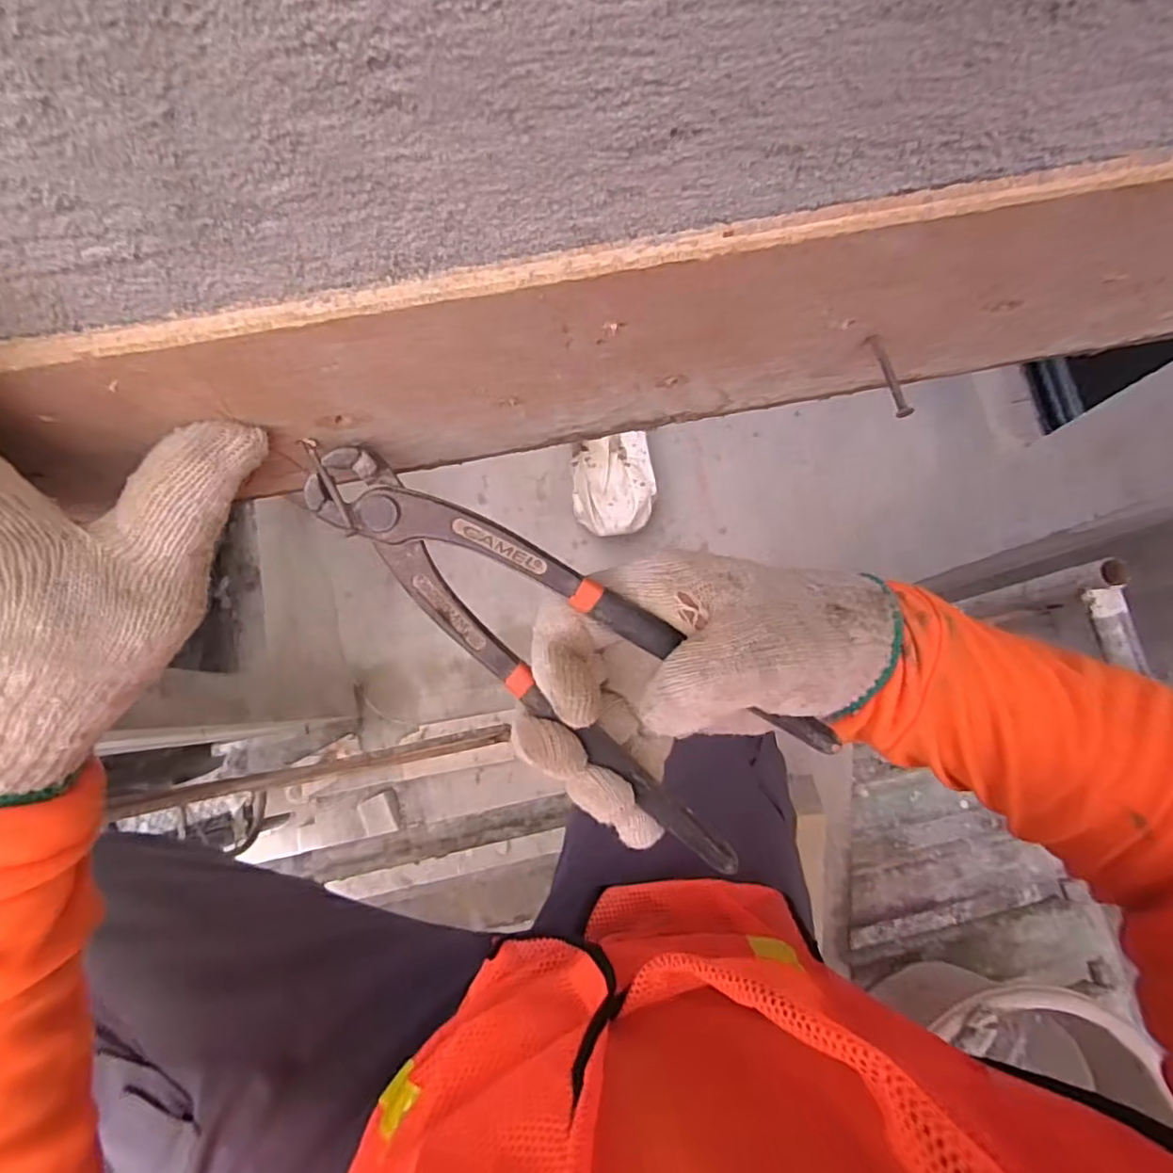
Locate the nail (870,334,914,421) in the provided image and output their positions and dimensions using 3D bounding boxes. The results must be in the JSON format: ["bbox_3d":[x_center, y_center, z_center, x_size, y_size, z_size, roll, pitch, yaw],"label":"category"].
[{"bbox_3d":[0.107,-0.074,0.227,0.004,0.007,0.033,-11,80,-2],"label":"nail"}]

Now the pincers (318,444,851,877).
[{"bbox_3d":[-0.005,0.020,0.246,0.214,0.020,0.066,41,82,-9],"label":"pincers"}]

